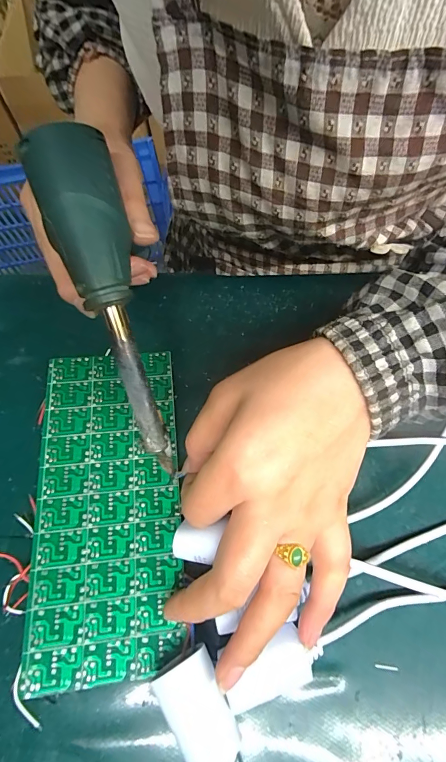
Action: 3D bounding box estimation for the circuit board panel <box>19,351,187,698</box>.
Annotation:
[{"bbox_3d":[-0.071,0.068,0.228,0.083,0.010,0.186,-7,66,-1],"label":"circuit board panel"}]

